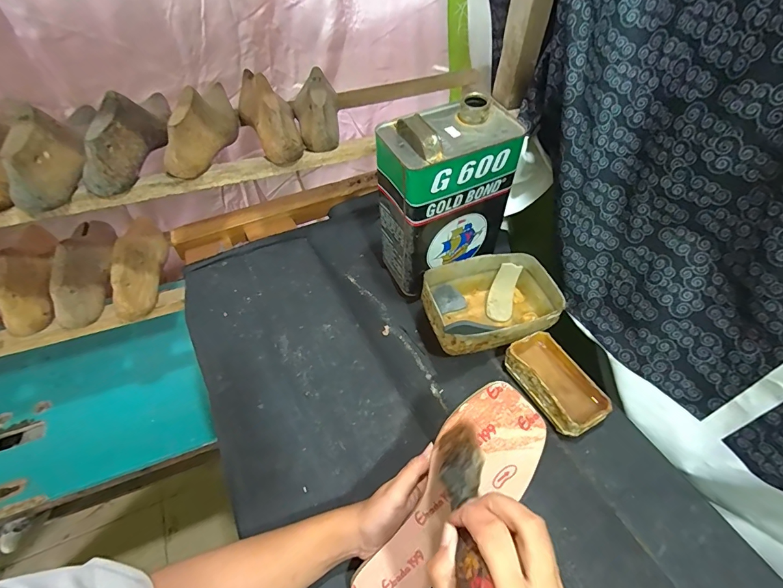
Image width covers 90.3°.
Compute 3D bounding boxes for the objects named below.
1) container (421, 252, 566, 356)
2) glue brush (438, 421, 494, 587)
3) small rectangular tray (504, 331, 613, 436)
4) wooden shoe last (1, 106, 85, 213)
[{"bbox_3d":[0.139,0.015,0.554,0.181,0.075,0.130,-15,52,-14],"label":"container"},{"bbox_3d":[0.050,0.137,0.265,0.027,0.028,0.154,6,14,3],"label":"glue brush"},{"bbox_3d":[0.208,0.115,0.497,0.073,0.044,0.125,-23,55,-19],"label":"small rectangular tray"},{"bbox_3d":[-0.392,-0.158,0.444,0.045,0.066,0.129,-4,50,-8],"label":"wooden shoe last"}]

